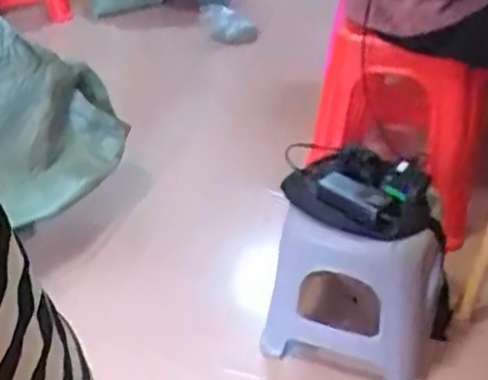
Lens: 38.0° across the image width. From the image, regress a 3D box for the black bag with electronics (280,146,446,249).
[{"bbox_3d":[0.214,-0.003,1.257,0.166,0.108,0.282,-29,43,-34],"label":"black bag with electronics"}]

